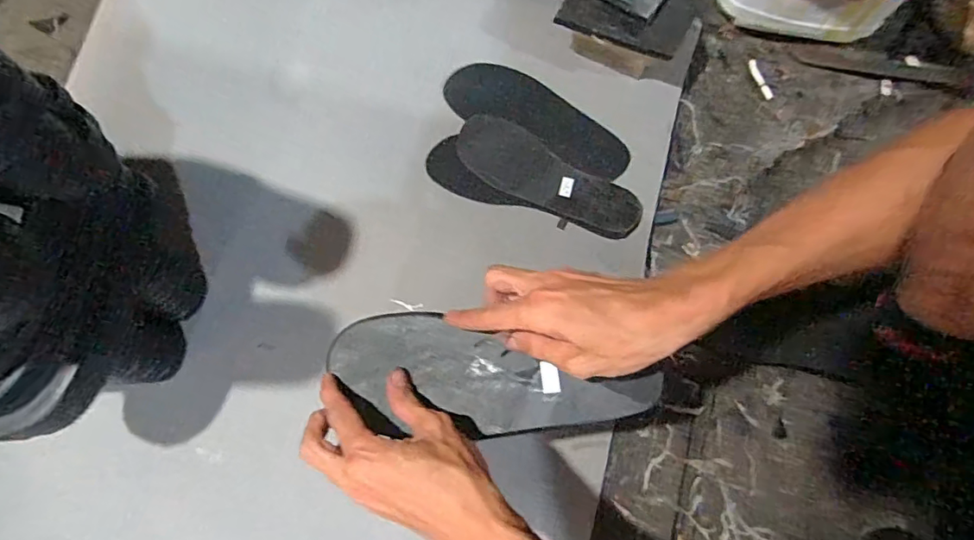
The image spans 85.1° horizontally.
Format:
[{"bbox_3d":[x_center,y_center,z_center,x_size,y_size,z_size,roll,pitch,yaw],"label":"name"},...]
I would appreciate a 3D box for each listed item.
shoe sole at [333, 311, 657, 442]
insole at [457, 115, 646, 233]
[{"bbox_3d":[0.000,0.091,0.418,0.255,0.011,0.091,9,77,9],"label":"shoe sole"},{"bbox_3d":[0.070,-0.111,0.624,0.227,0.014,0.082,29,79,7],"label":"insole"}]

